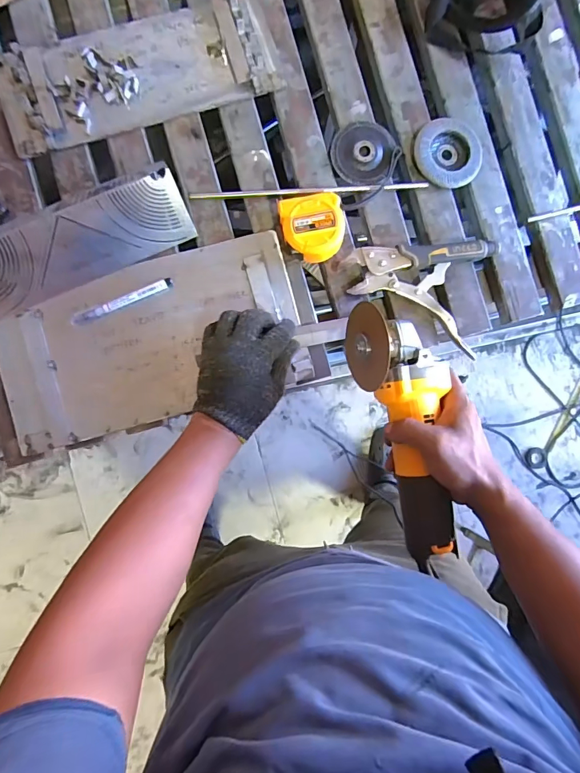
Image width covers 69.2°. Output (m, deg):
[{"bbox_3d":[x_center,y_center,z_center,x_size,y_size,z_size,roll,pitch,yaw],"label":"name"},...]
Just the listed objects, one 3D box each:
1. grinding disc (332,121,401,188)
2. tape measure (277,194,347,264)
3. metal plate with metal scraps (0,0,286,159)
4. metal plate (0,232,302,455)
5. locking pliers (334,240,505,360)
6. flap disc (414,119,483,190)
[{"bbox_3d":[0.098,-0.315,0.565,0.081,0.014,0.086,0,90,-4],"label":"grinding disc"},{"bbox_3d":[0.028,-0.200,0.542,0.076,0.043,0.077,-9,91,-4],"label":"tape measure"},{"bbox_3d":[-0.198,-0.407,0.543,0.341,0.016,0.130,-18,91,-4],"label":"metal plate with metal scraps"},{"bbox_3d":[-0.174,-0.057,0.538,0.380,0.012,0.186,-20,92,-5],"label":"metal plate"},{"bbox_3d":[0.174,-0.147,0.560,0.195,0.027,0.142,21,88,-4],"label":"locking pliers"},{"bbox_3d":[0.217,-0.319,0.572,0.095,0.013,0.094,0,90,-4],"label":"flap disc"}]

